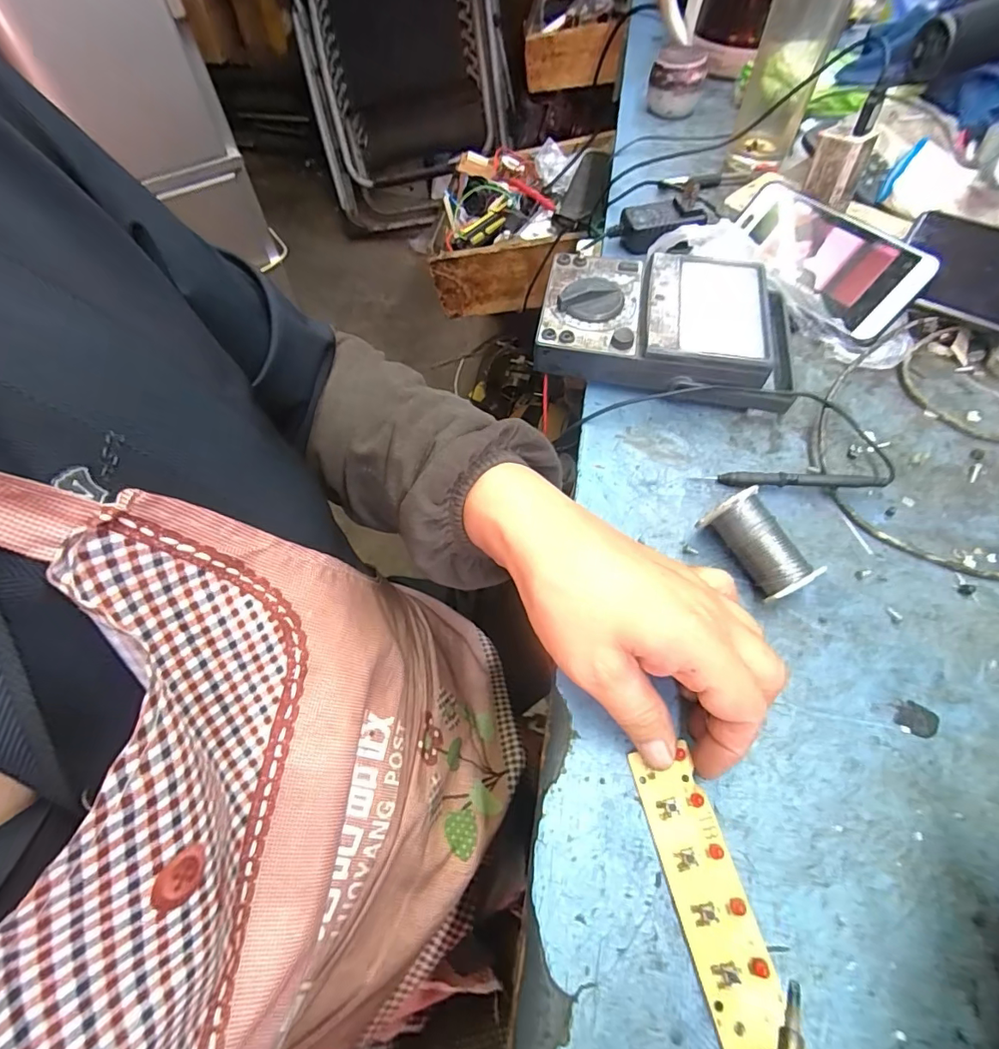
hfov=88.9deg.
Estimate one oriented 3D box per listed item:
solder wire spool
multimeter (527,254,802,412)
[{"bbox_3d":[0.152,0.015,0.303,0.032,0.037,0.061,-26,62,-13],"label":"solder wire spool"},{"bbox_3d":[0.131,-0.152,0.394,0.193,0.048,0.118,8,60,6],"label":"multimeter"}]

